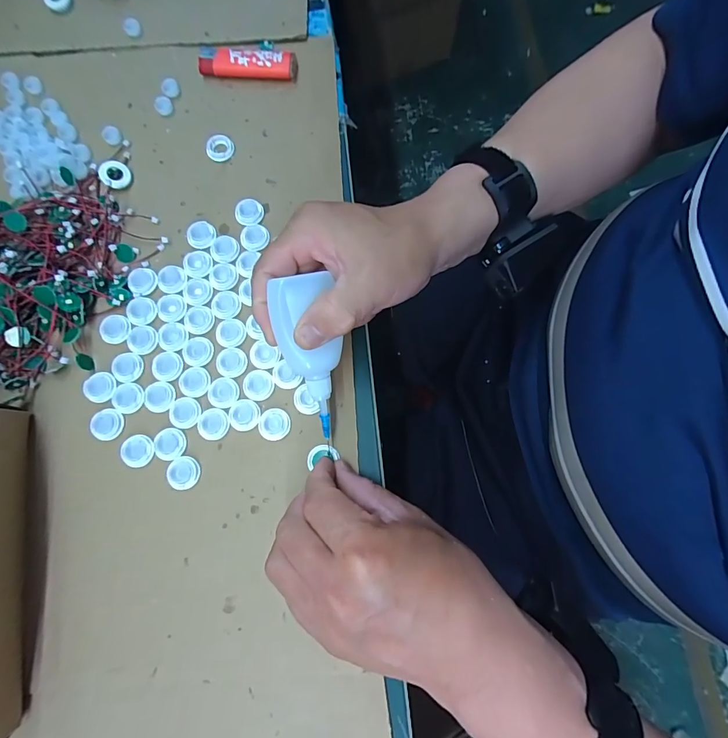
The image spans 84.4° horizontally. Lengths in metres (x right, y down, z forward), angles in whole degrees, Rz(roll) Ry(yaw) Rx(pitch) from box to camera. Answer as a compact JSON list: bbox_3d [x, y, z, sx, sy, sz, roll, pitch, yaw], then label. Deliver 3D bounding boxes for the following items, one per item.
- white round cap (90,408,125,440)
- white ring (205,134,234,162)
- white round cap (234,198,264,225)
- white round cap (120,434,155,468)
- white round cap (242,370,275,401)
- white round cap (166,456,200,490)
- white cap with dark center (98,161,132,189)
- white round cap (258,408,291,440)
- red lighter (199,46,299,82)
[{"bbox_3d":[-0.187,0.040,0.291,0.022,0.004,0.022,1,78,1],"label":"white round cap"},{"bbox_3d":[-0.123,-0.189,0.341,0.023,0.005,0.022,0,78,0],"label":"white ring"},{"bbox_3d":[-0.093,-0.127,0.328,0.023,0.007,0.023,0,78,0],"label":"white round cap"},{"bbox_3d":[-0.162,0.059,0.287,0.022,0.004,0.022,0,78,0],"label":"white round cap"},{"bbox_3d":[-0.079,0.012,0.297,0.023,0.004,0.023,0,78,0],"label":"white round cap"},{"bbox_3d":[-0.128,0.074,0.285,0.021,0.004,0.022,0,78,0],"label":"white round cap"},{"bbox_3d":[-0.205,-0.161,0.332,0.022,0.011,0.023,0,78,0],"label":"white cap with dark center"},{"bbox_3d":[-0.065,0.040,0.292,0.022,0.005,0.022,-1,78,0],"label":"white round cap"},{"bbox_3d":[-0.102,-0.268,0.351,0.085,0.012,0.027,4,78,1],"label":"red lighter"}]

